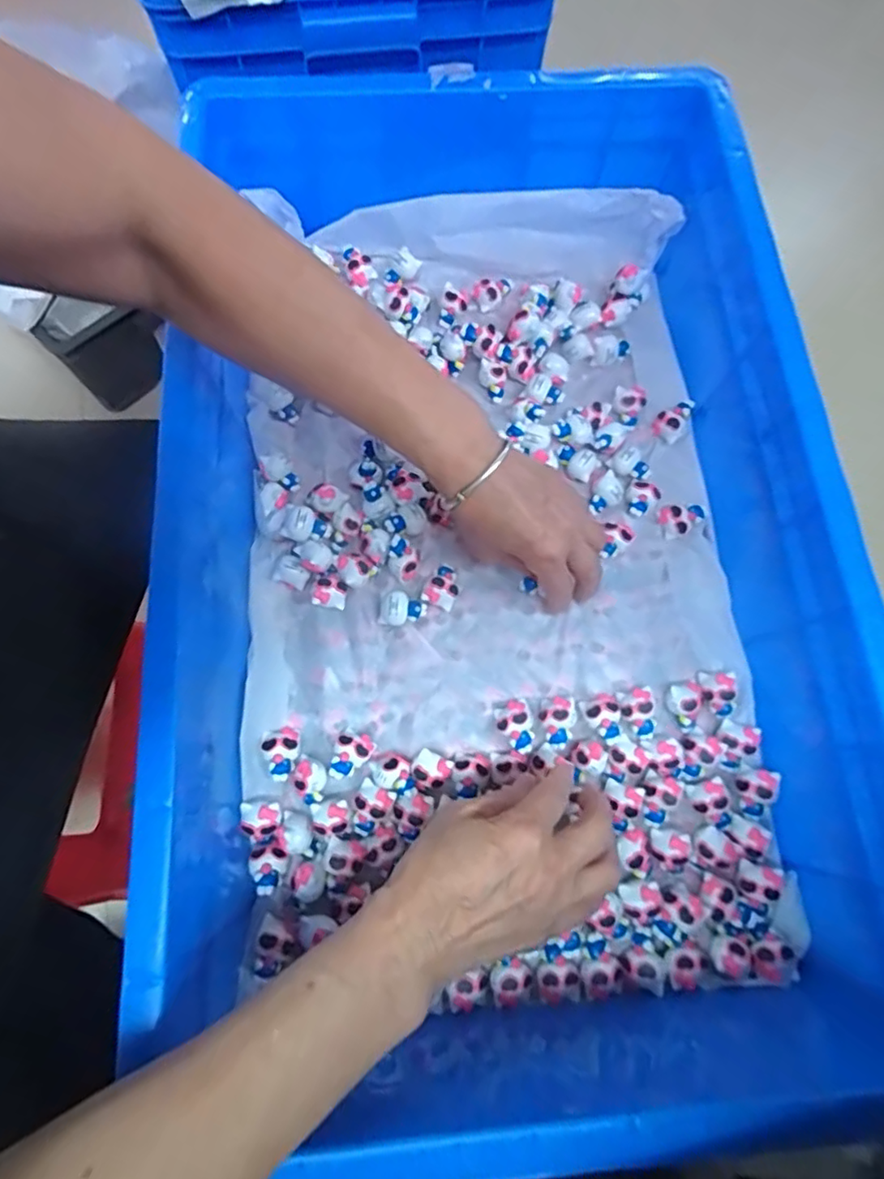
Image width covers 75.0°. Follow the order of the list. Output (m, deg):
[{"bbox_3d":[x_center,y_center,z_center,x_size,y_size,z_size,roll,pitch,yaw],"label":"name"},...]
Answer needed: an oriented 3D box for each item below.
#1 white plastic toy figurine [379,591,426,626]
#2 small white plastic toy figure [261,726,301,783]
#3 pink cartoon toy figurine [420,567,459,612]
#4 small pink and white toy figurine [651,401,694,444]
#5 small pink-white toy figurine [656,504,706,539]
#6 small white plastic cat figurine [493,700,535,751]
[{"bbox_3d":[-0.029,0.015,0.427,0.032,0.010,0.024,10,74,1],"label":"white plastic toy figurine"},{"bbox_3d":[-0.109,0.112,0.392,0.024,0.017,0.033,-22,76,-8],"label":"small white plastic toy figure"},{"bbox_3d":[0.001,-0.002,0.429,0.023,0.016,0.030,26,75,6],"label":"pink cartoon toy figurine"},{"bbox_3d":[0.187,-0.138,0.468,0.024,0.020,0.028,31,75,7],"label":"small pink and white toy figurine"},{"bbox_3d":[0.186,-0.056,0.450,0.027,0.018,0.025,-26,76,-9],"label":"small pink-white toy figurine"},{"bbox_3d":[0.051,0.096,0.404,0.022,0.018,0.033,-16,75,-6],"label":"small white plastic cat figurine"}]

